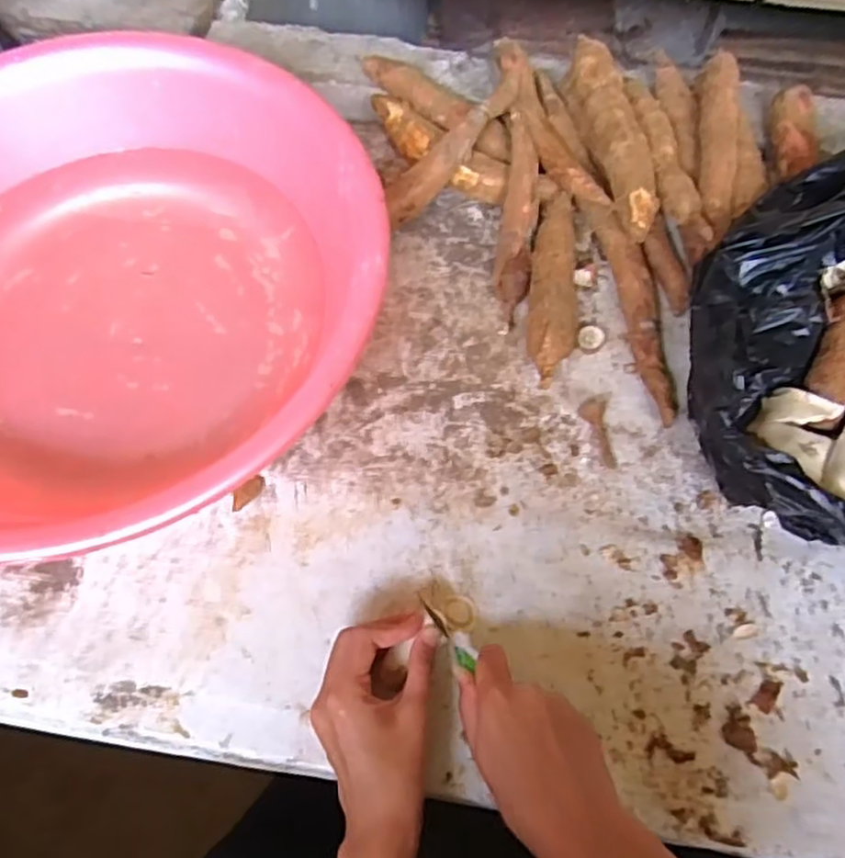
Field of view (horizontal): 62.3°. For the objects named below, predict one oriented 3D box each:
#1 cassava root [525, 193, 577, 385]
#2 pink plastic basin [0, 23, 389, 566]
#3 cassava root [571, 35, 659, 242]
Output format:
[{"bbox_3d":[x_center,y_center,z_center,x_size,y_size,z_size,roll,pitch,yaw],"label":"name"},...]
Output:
[{"bbox_3d":[0.104,-0.114,0.550,0.038,0.035,0.163,6,67,5],"label":"cassava root"},{"bbox_3d":[-0.233,-0.100,0.506,0.405,0.112,0.391,-1,66,2],"label":"pink plastic basin"},{"bbox_3d":[0.161,-0.237,0.575,0.043,0.044,0.198,-9,66,-2],"label":"cassava root"}]

